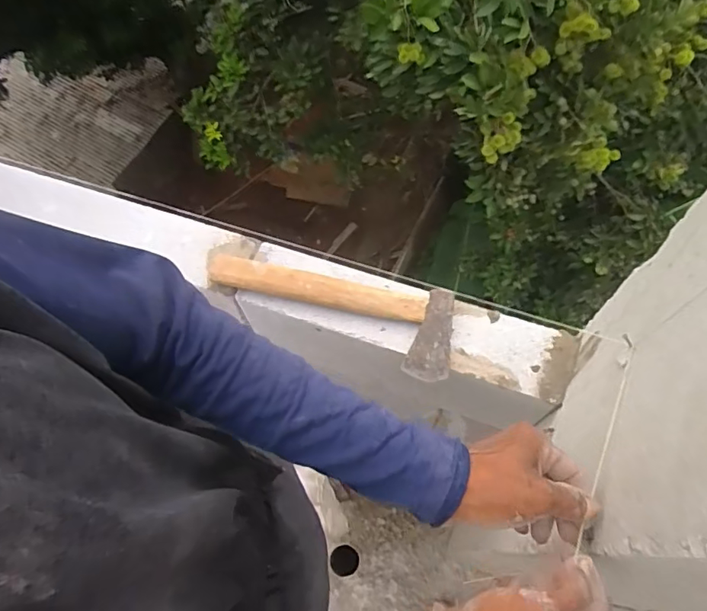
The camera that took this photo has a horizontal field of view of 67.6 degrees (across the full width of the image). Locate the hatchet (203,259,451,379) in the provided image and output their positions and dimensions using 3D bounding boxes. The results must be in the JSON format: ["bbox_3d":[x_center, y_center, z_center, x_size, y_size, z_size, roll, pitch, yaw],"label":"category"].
[{"bbox_3d":[-0.029,-0.012,0.697,0.337,0.033,0.108,20,68,12],"label":"hatchet"}]

